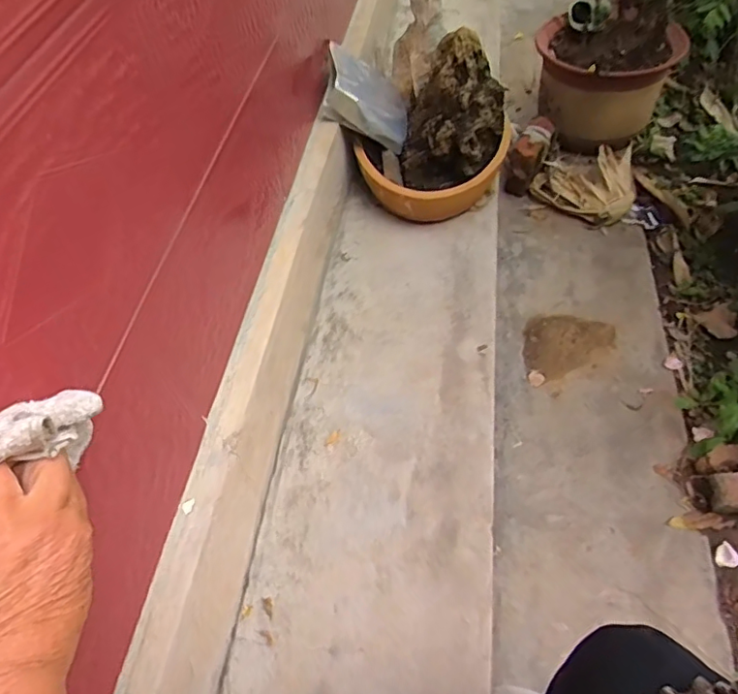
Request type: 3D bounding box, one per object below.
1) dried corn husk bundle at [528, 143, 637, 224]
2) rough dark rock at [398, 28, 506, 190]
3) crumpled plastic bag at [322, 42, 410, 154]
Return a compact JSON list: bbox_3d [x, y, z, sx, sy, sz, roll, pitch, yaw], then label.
[{"bbox_3d":[0.500,-0.364,1.227,0.203,0.063,0.196,-3,53,3],"label":"dried corn husk bundle"},{"bbox_3d":[0.147,-0.406,0.981,0.175,0.212,0.150,6,54,10],"label":"rough dark rock"},{"bbox_3d":[-0.002,-0.460,1.042,0.060,0.193,0.166,-23,51,41],"label":"crumpled plastic bag"}]

